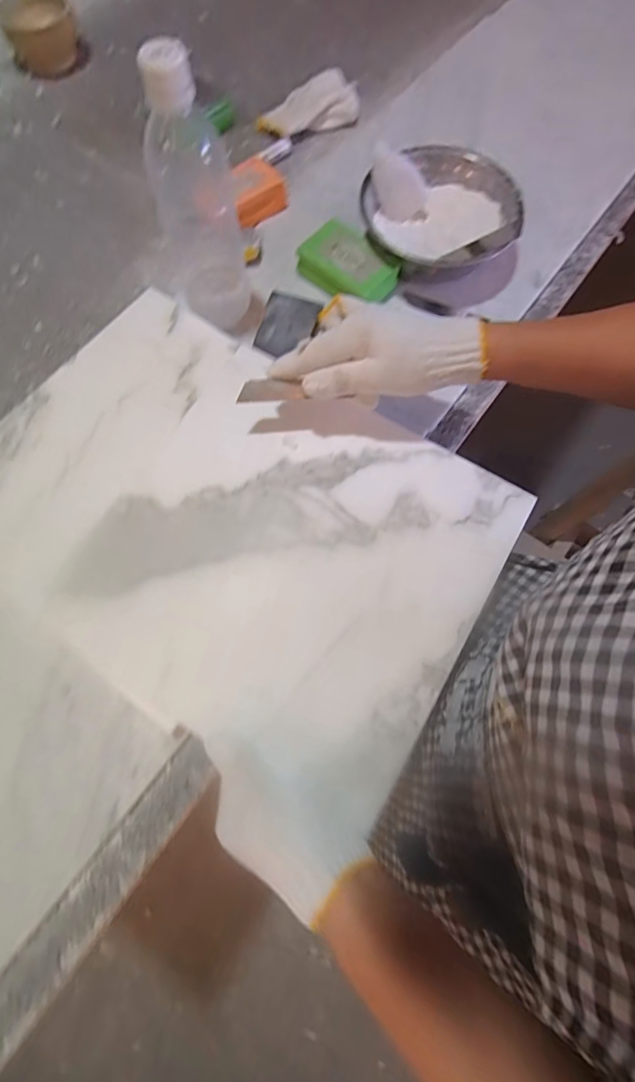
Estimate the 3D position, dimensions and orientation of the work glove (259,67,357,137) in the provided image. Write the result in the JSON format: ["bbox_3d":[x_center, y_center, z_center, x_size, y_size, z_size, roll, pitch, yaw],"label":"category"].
[{"bbox_3d":[-0.012,-0.542,0.581,0.126,0.028,0.067,-25,75,-7],"label":"work glove"}]

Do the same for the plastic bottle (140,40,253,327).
[{"bbox_3d":[-0.104,-0.283,0.393,0.065,0.203,0.059,-17,74,-5],"label":"plastic bottle"}]

